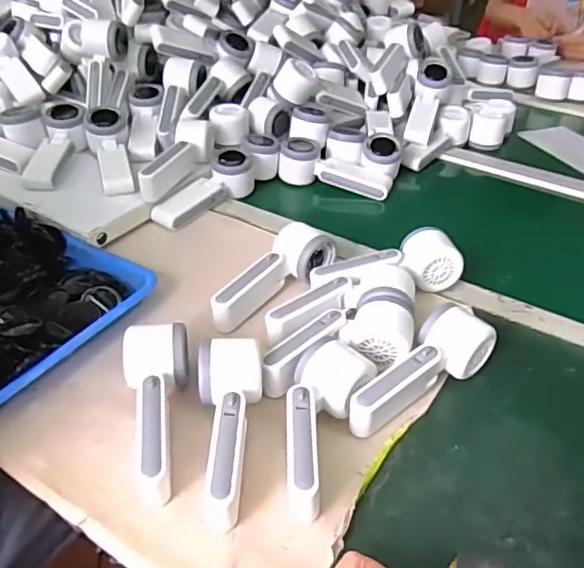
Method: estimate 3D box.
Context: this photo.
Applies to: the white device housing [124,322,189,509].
[{"bbox_3d":[-0.108,0.106,0.496,0.055,0.063,0.153,-9,38,-12],"label":"white device housing"}]

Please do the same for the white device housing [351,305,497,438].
[{"bbox_3d":[0.116,0.082,0.531,0.056,0.061,0.152,30,46,34],"label":"white device housing"}]

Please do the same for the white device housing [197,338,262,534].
[{"bbox_3d":[-0.049,0.117,0.477,0.054,0.062,0.148,-3,37,-4],"label":"white device housing"}]

